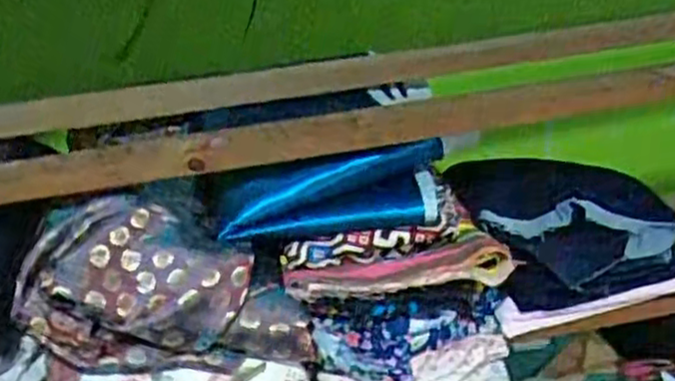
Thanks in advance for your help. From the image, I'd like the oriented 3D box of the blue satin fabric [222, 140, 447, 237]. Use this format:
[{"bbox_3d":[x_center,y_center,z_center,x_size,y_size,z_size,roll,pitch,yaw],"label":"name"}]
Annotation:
[{"bbox_3d":[-0.004,0.000,0.610,0.196,0.067,0.047,-11,29,-8],"label":"blue satin fabric"}]

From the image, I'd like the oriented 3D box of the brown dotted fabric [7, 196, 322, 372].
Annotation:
[{"bbox_3d":[-0.137,0.080,0.575,0.213,0.133,0.076,-8,29,-3],"label":"brown dotted fabric"}]

